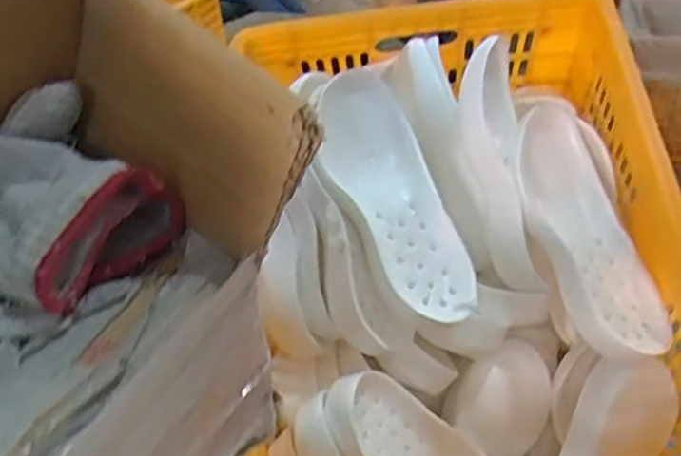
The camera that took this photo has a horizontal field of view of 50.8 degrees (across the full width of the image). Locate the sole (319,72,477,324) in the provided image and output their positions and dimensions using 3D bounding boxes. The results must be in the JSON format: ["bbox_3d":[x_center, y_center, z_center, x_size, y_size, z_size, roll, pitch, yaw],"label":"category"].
[{"bbox_3d":[0.052,-0.038,0.747,0.131,0.044,0.290,-19,75,-19],"label":"sole"}]

